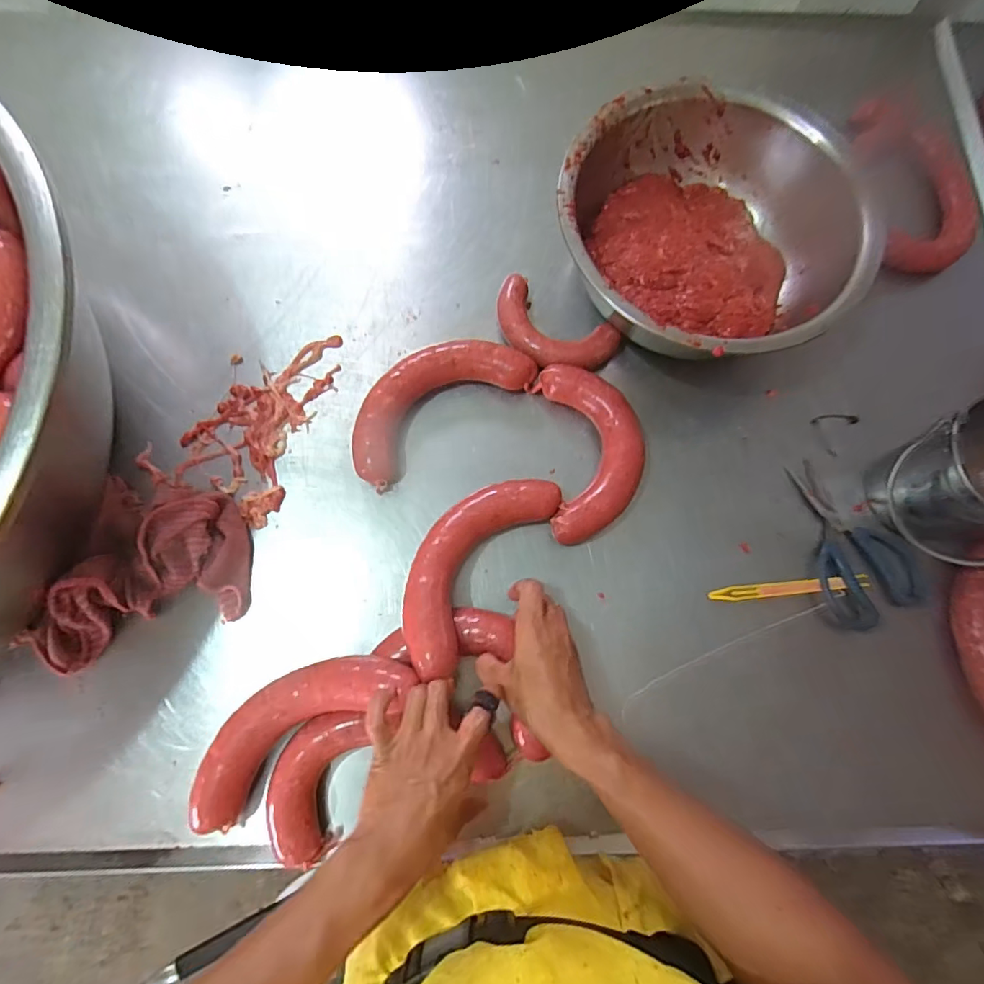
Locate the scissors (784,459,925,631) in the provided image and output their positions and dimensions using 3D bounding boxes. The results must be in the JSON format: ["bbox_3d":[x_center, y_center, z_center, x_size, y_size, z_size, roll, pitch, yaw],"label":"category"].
[{"bbox_3d":[0.404,0.054,0.580,0.105,0.021,0.187,-10,77,-4],"label":"scissors"}]

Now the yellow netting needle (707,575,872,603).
[{"bbox_3d":[0.325,0.105,0.565,0.177,0.011,0.016,-6,77,-3],"label":"yellow netting needle"}]

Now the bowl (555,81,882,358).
[{"bbox_3d":[0.234,-0.282,0.595,0.320,0.132,0.302,0,76,-1],"label":"bowl"}]

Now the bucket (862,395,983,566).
[{"bbox_3d":[0.484,-0.001,0.531,0.128,0.138,0.154,-14,77,-5],"label":"bucket"}]

